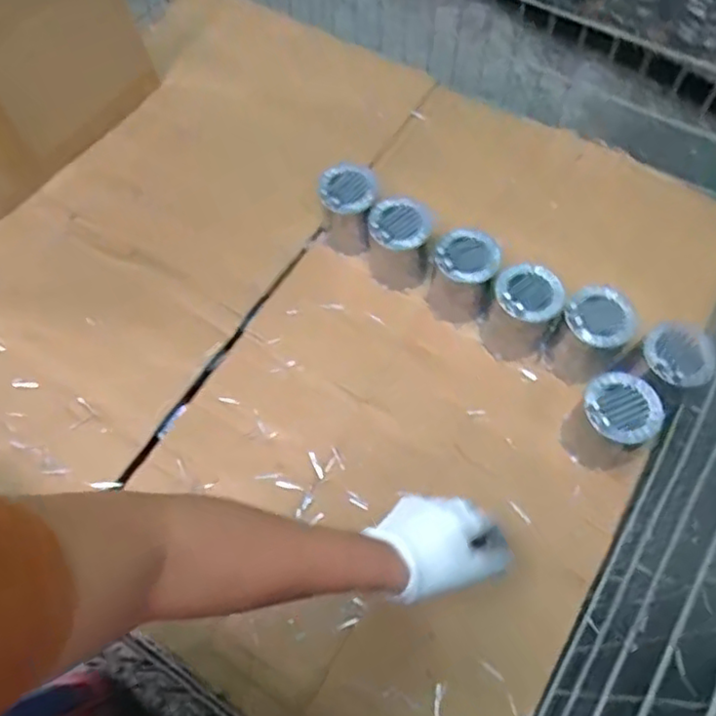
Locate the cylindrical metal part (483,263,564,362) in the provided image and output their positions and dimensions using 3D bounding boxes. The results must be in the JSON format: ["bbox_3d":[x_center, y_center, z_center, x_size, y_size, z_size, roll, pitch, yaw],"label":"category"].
[{"bbox_3d":[0.221,-0.061,0.878,0.089,0.121,0.092,-1,64,2],"label":"cylindrical metal part"}]

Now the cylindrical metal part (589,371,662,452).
[{"bbox_3d":[0.312,0.083,0.798,0.079,0.125,0.084,-1,64,2],"label":"cylindrical metal part"}]

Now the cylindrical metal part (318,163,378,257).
[{"bbox_3d":[-0.015,-0.219,0.952,0.083,0.116,0.089,-1,64,2],"label":"cylindrical metal part"}]

